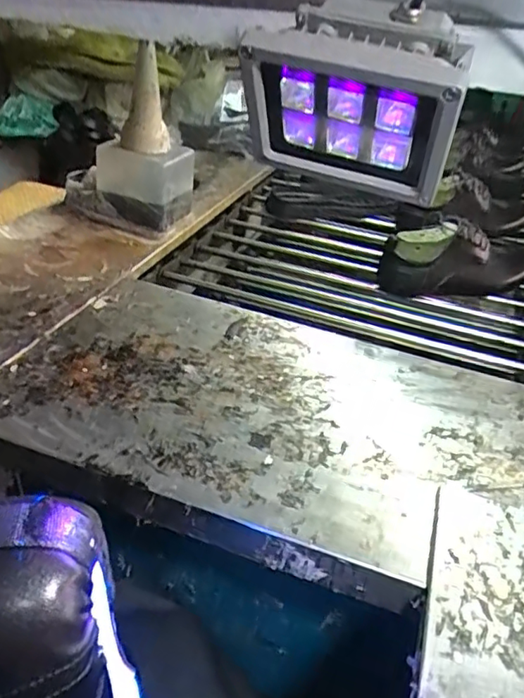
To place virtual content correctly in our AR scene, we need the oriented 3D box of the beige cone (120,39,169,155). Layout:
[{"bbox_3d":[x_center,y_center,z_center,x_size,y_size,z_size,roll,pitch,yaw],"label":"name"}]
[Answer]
[{"bbox_3d":[-0.166,-0.353,0.787,0.068,0.132,0.055,-1,35,-12],"label":"beige cone"}]

